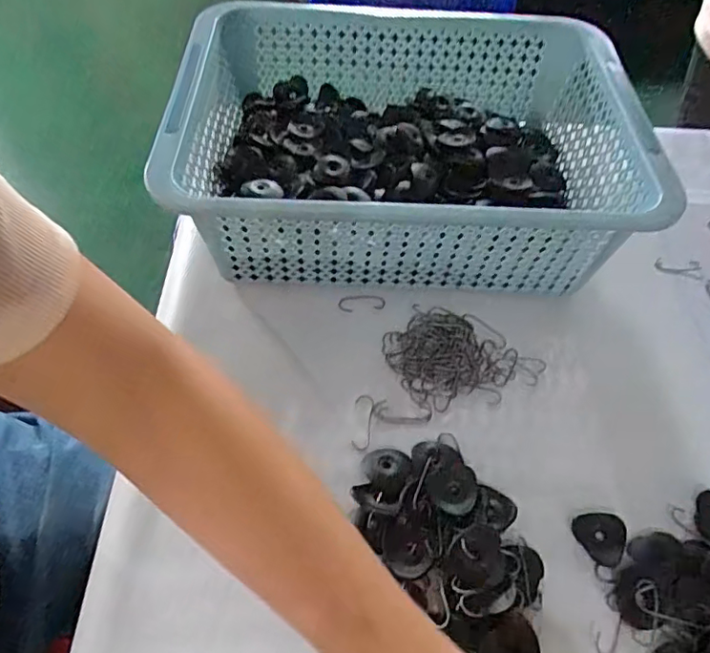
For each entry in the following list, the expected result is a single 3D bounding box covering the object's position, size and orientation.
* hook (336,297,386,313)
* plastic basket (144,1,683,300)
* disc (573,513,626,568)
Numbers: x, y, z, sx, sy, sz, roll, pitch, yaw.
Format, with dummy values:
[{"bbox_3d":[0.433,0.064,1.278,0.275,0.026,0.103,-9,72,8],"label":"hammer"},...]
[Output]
[{"bbox_3d":[0.006,-0.020,0.490,0.040,0.004,0.015,-5,54,-6],"label":"hook"},{"bbox_3d":[0.047,-0.166,0.526,0.393,0.117,0.303,1,54,-2],"label":"plastic basket"},{"bbox_3d":[0.163,0.140,0.383,0.033,0.004,0.033,26,57,15],"label":"disc"}]

